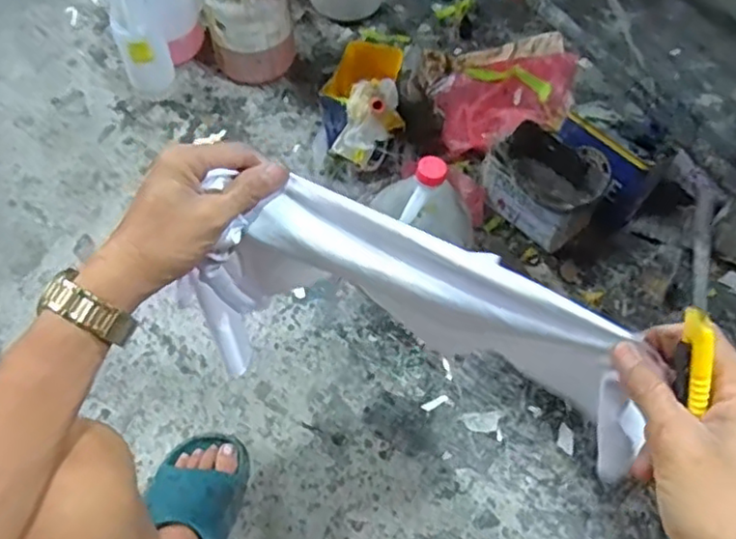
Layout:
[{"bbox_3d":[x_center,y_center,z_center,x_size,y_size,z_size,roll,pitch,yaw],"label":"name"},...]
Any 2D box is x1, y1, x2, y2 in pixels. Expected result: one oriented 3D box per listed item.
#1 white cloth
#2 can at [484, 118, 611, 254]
[{"bbox_3d":[0.024,0.032,0.434,0.302,0.136,0.083,14,59,23],"label":"white cloth"},{"bbox_3d":[0.289,-0.138,1.058,0.138,0.109,0.176,-40,68,-21],"label":"can"}]

